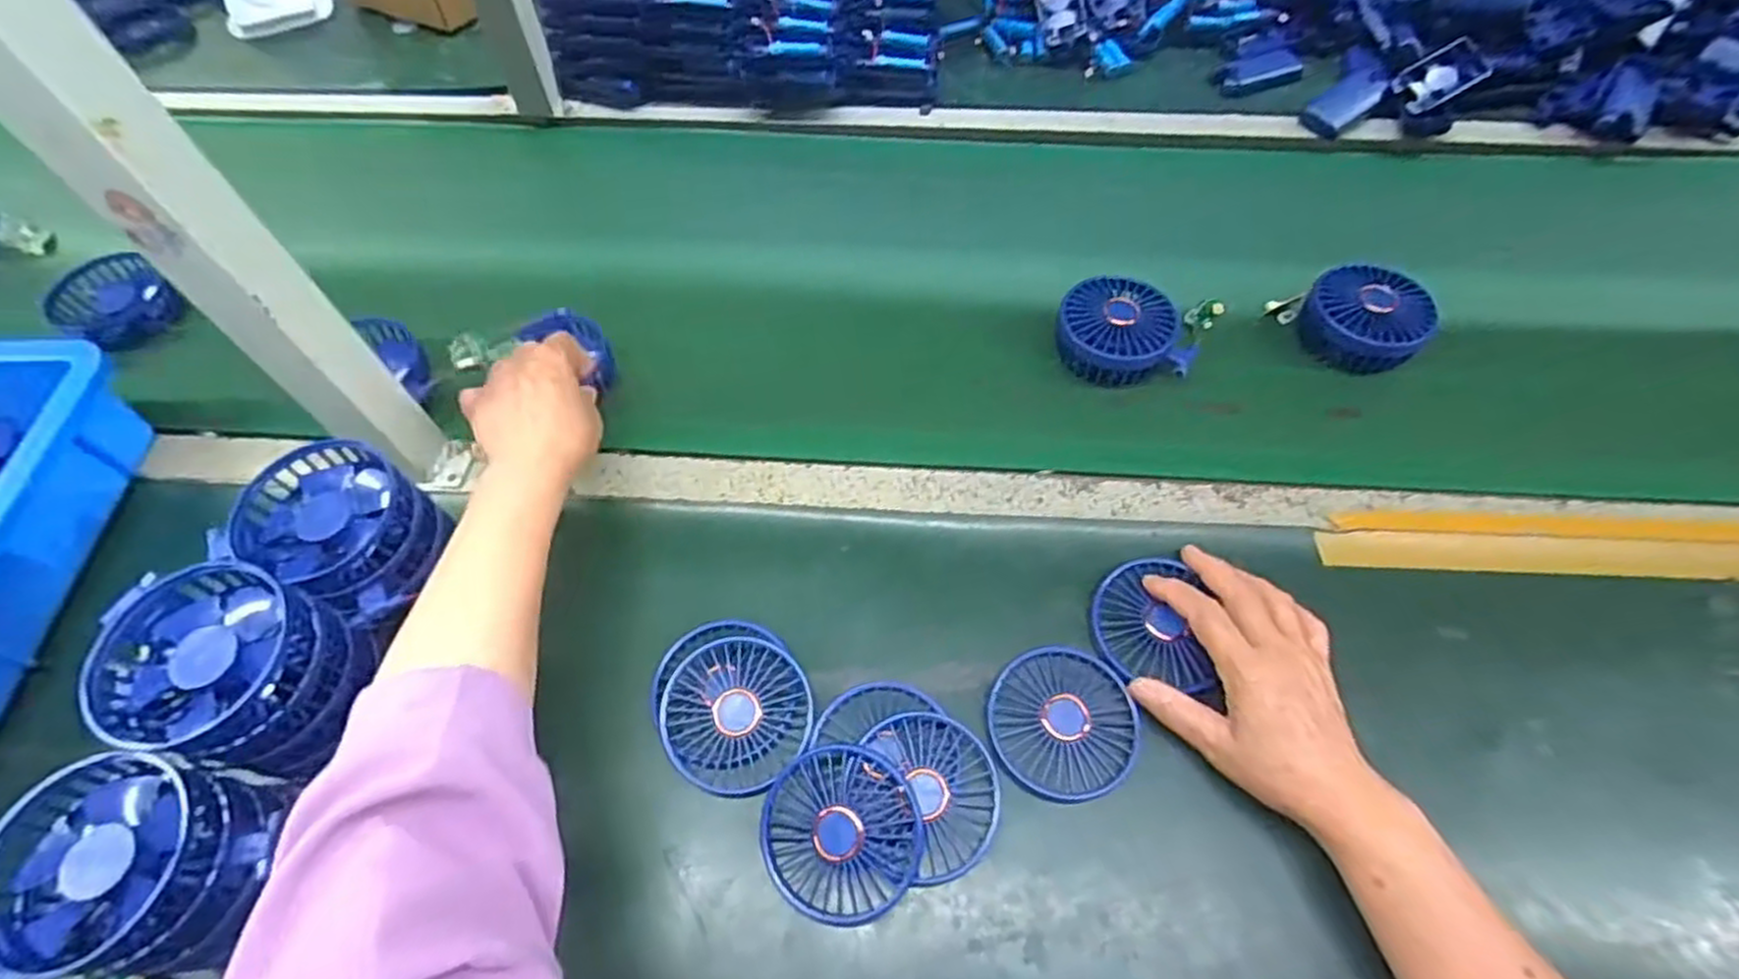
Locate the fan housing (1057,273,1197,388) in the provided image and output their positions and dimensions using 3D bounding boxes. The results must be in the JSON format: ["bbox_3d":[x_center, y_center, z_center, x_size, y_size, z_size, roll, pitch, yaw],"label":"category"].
[{"bbox_3d":[0.198,-0.124,0.603,0.098,0.046,0.075,6,58,6],"label":"fan housing"}]

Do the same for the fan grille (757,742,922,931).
[{"bbox_3d":[-0.016,0.190,0.429,0.085,0.036,0.088,-1,58,1],"label":"fan grille"}]

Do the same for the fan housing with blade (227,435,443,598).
[{"bbox_3d":[-0.313,0.019,0.455,0.093,0.041,0.085,20,60,14],"label":"fan housing with blade"}]

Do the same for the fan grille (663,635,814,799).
[{"bbox_3d":[-0.079,0.133,0.454,0.087,0.015,0.087,-1,72,2],"label":"fan grille"}]

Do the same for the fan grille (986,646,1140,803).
[{"bbox_3d":[0.117,0.138,0.463,0.085,0.014,0.086,-1,58,1],"label":"fan grille"}]

